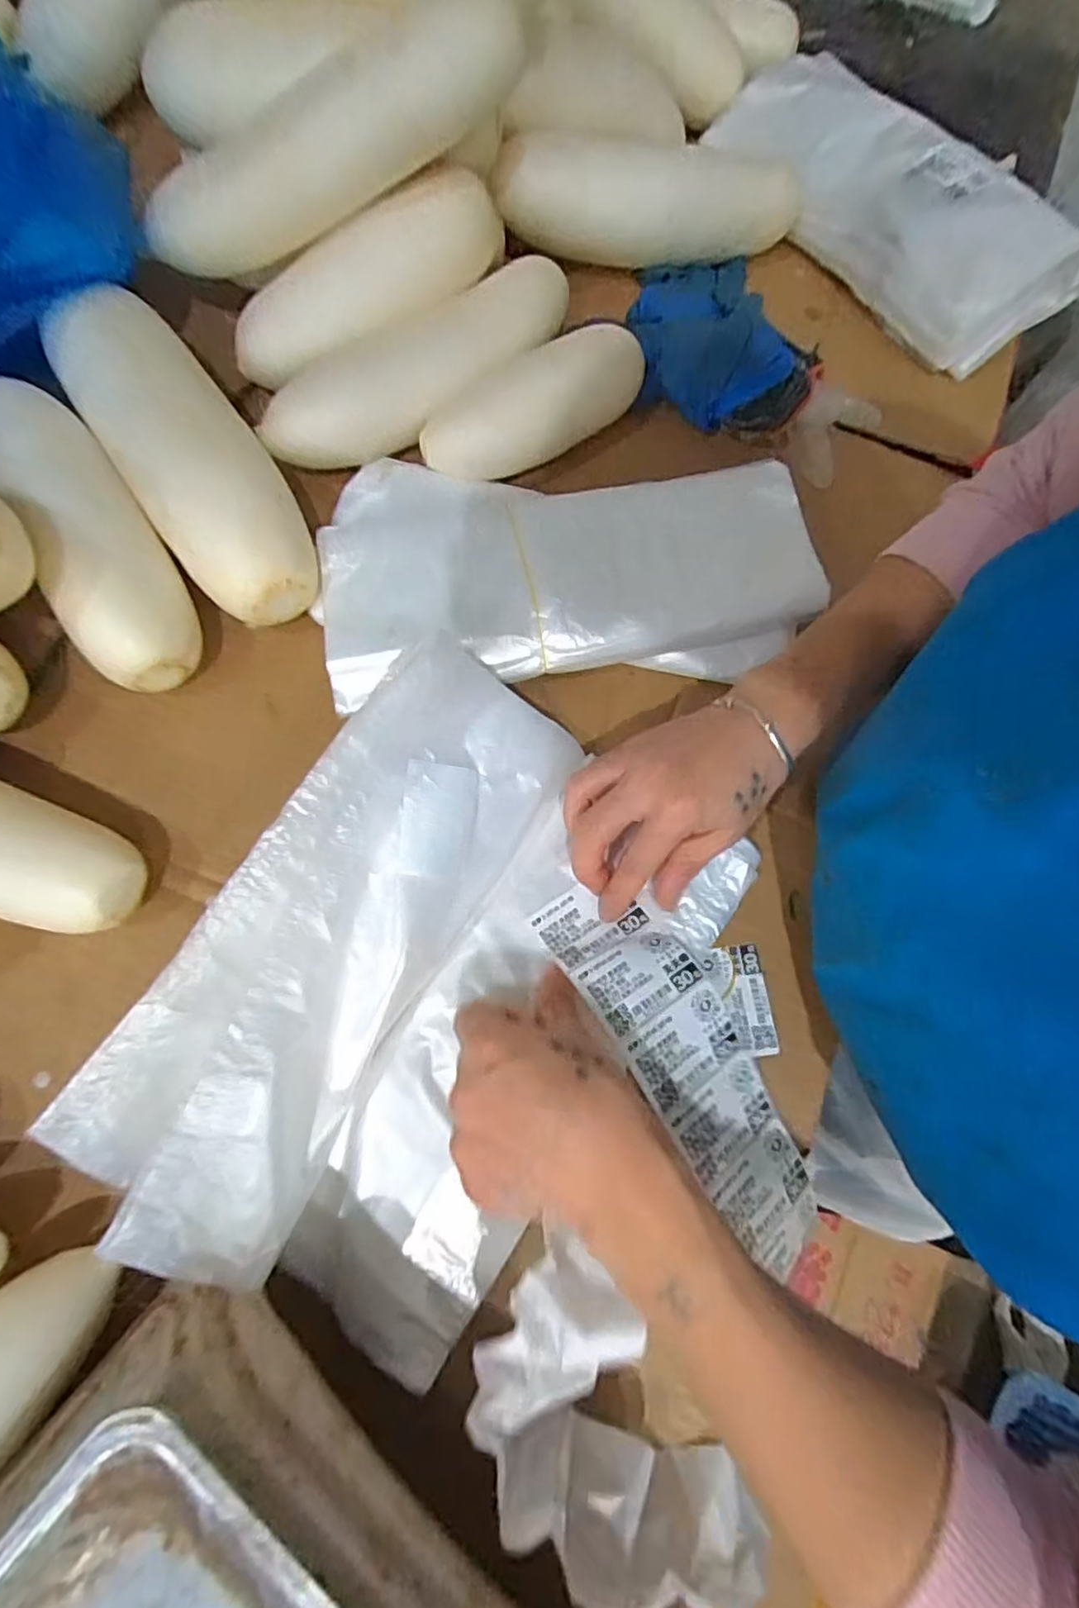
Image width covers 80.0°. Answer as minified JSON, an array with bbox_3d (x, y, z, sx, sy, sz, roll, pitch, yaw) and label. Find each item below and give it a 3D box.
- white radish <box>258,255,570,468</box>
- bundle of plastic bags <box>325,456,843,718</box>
[{"bbox_3d":[-0.071,-0.288,0.429,0.235,0.050,0.060,-32,78,-12],"label":"white radish"},{"bbox_3d":[0.017,-0.152,0.416,0.306,0.053,0.164,-6,74,-5],"label":"bundle of plastic bags"}]

